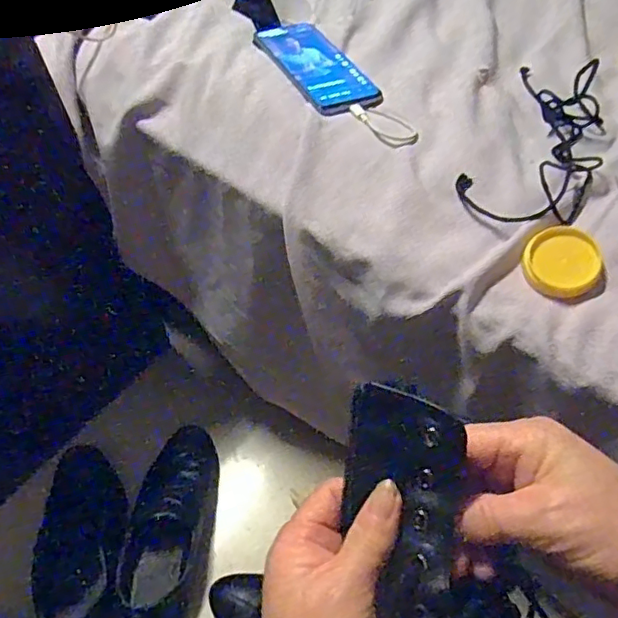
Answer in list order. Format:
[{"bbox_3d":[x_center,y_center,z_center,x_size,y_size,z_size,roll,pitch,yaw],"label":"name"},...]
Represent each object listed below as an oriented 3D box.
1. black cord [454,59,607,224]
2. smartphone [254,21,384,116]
[{"bbox_3d":[0.212,-0.159,0.507,0.099,0.027,0.214,25,59,17],"label":"black cord"},{"bbox_3d":[0.005,-0.256,0.593,0.076,0.006,0.167,-22,58,-15],"label":"smartphone"}]

